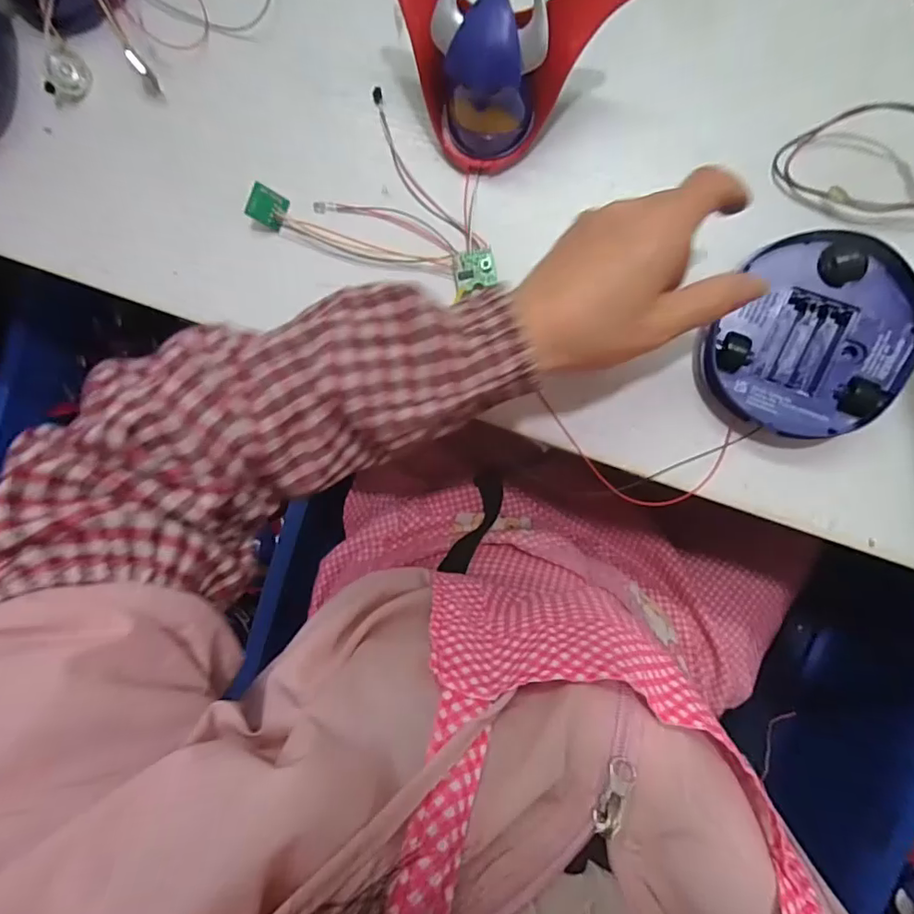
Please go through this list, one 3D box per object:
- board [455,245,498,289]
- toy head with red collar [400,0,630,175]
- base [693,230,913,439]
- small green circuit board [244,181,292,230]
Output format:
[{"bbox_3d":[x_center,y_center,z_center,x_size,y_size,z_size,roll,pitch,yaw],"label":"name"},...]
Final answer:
[{"bbox_3d":[0.012,-0.118,0.341,0.025,0.007,0.024,-6,92,7],"label":"board"},{"bbox_3d":[0.021,-0.219,0.307,0.130,0.066,0.084,11,94,6],"label":"toy head with red collar"},{"bbox_3d":[0.200,-0.066,0.312,0.101,0.032,0.107,0,92,7],"label":"base"},{"bbox_3d":[-0.123,-0.163,0.355,0.024,0.004,0.022,19,97,-36],"label":"small green circuit board"}]

